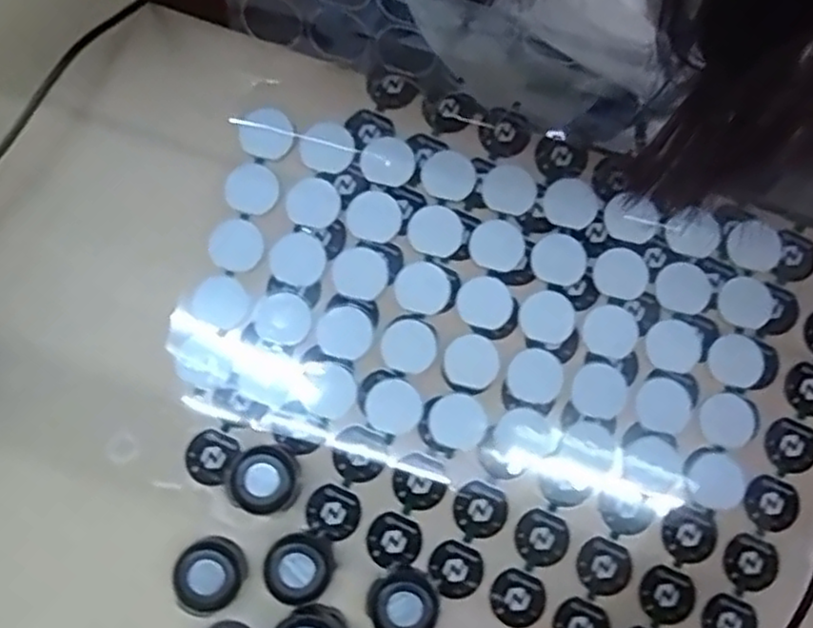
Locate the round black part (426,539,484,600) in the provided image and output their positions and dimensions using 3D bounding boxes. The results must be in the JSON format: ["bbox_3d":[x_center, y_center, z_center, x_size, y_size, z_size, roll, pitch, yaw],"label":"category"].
[{"bbox_3d":[0.021,0.111,0.308,0.023,0.004,0.022,0,80,-1],"label":"round black part"}]

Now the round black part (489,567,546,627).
[{"bbox_3d":[0.048,0.122,0.306,0.023,0.004,0.022,0,80,-1],"label":"round black part"}]

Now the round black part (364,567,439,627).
[{"bbox_3d":[-0.002,0.124,0.299,0.029,0.011,0.028,0,80,-1],"label":"round black part"}]

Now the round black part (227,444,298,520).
[{"bbox_3d":[-0.060,0.072,0.307,0.029,0.012,0.028,0,80,-1],"label":"round black part"}]

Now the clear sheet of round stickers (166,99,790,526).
[{"bbox_3d":[0.035,-0.002,0.325,0.259,0.007,0.141,14,80,2],"label":"clear sheet of round stickers"}]

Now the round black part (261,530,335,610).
[{"bbox_3d":[-0.045,0.107,0.301,0.027,0.011,0.028,0,80,-1],"label":"round black part"}]

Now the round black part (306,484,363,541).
[{"bbox_3d":[-0.032,0.086,0.310,0.023,0.004,0.022,0,80,-1],"label":"round black part"}]

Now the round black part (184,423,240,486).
[{"bbox_3d":[-0.086,0.063,0.313,0.023,0.004,0.023,0,80,-1],"label":"round black part"}]

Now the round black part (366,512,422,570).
[{"bbox_3d":[-0.005,0.099,0.309,0.023,0.004,0.023,0,80,-1],"label":"round black part"}]

